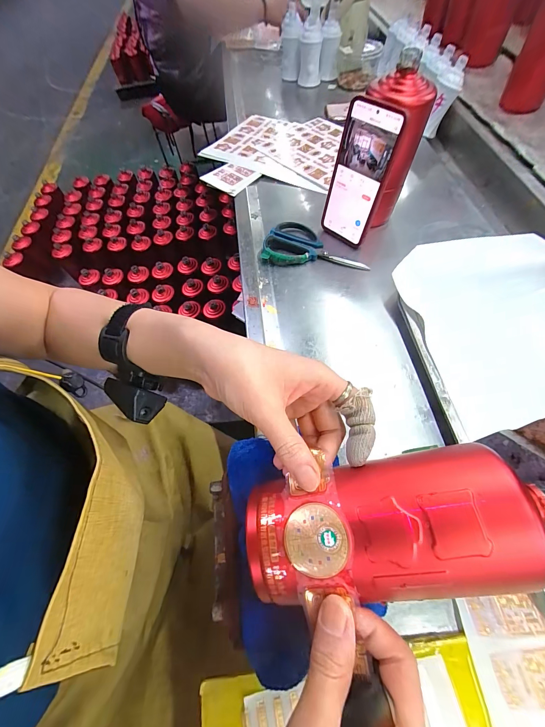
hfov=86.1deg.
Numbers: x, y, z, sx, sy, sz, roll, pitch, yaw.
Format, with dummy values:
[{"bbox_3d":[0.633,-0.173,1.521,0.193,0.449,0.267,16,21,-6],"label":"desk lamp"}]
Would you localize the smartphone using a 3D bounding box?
[{"bbox_3d":[0.118,-0.258,0.414,0.085,0.168,0.013,38,54,24],"label":"smartphone"}]

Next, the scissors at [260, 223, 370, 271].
[{"bbox_3d":[0.068,-0.182,0.454,0.159,0.011,0.086,11,62,10],"label":"scissors"}]

